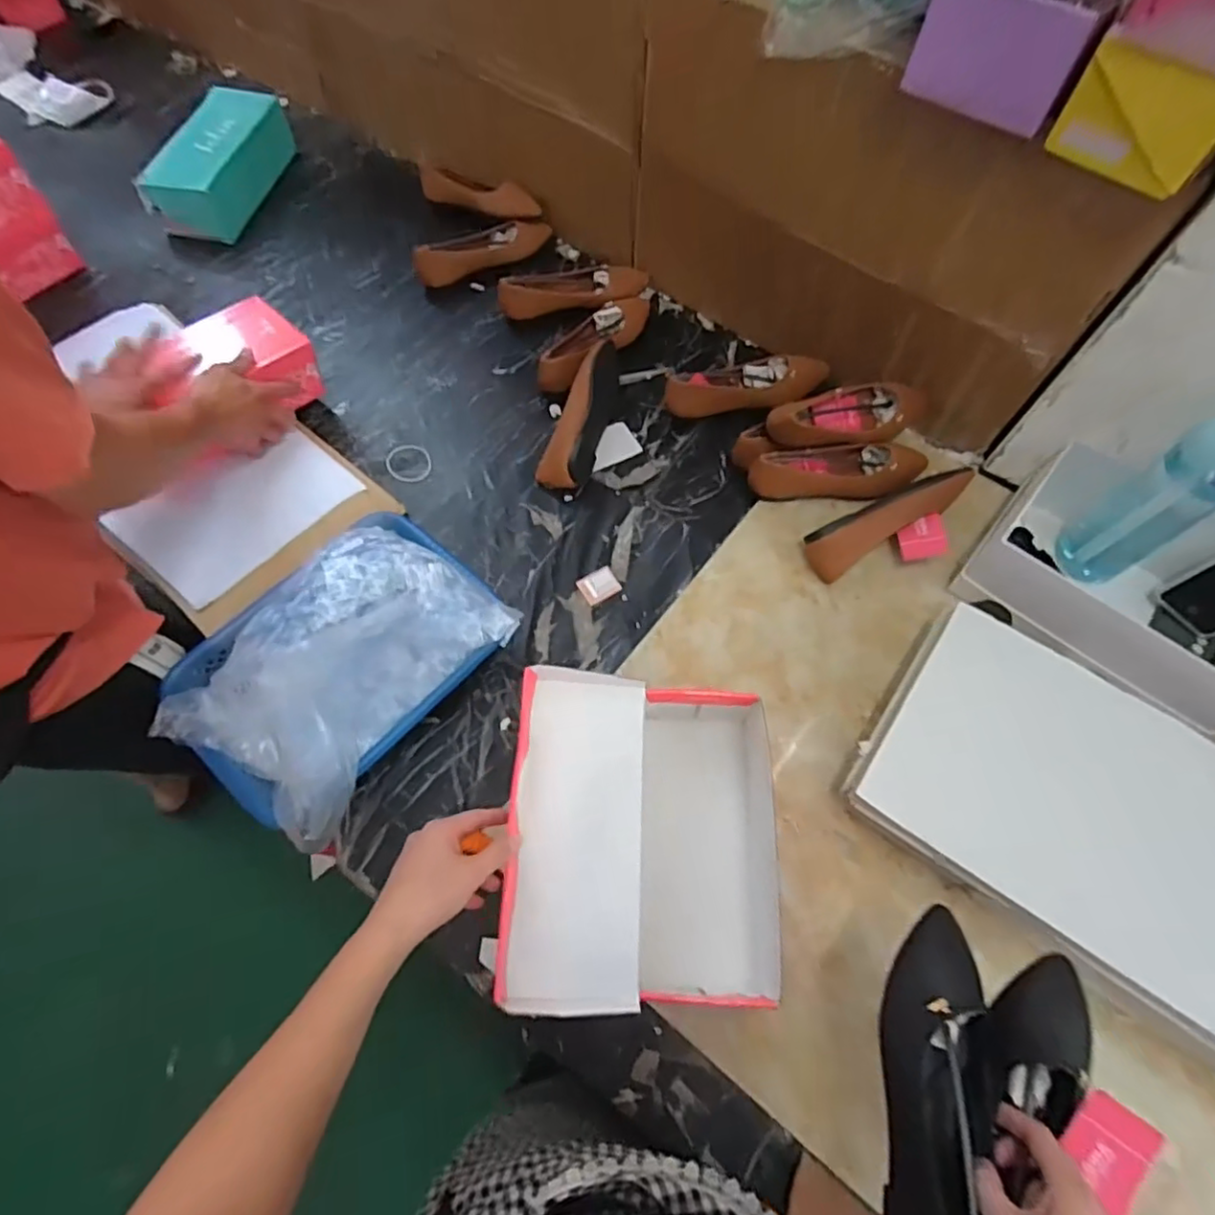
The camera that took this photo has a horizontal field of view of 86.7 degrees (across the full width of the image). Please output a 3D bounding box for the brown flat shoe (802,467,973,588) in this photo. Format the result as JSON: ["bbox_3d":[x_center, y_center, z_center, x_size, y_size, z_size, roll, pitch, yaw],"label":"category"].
[{"bbox_3d":[0.363,-0.112,0.825,0.239,0.058,0.064,-25,67,-12],"label":"brown flat shoe"}]

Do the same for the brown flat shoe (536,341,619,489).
[{"bbox_3d":[-0.036,-0.281,0.915,0.080,0.054,0.235,12,65,5],"label":"brown flat shoe"}]

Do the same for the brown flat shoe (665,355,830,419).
[{"bbox_3d":[0.199,-0.323,0.944,0.237,0.063,0.069,-11,65,-6],"label":"brown flat shoe"}]

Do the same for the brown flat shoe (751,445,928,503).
[{"bbox_3d":[0.309,-0.183,0.867,0.244,0.062,0.067,-3,65,-2],"label":"brown flat shoe"}]

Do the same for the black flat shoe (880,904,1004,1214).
[{"bbox_3d":[0.244,0.352,0.468,0.081,0.058,0.235,11,64,5],"label":"black flat shoe"}]

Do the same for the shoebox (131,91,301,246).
[{"bbox_3d":[-0.675,-0.783,1.131,0.134,0.097,0.284,12,65,5],"label":"shoebox"}]

